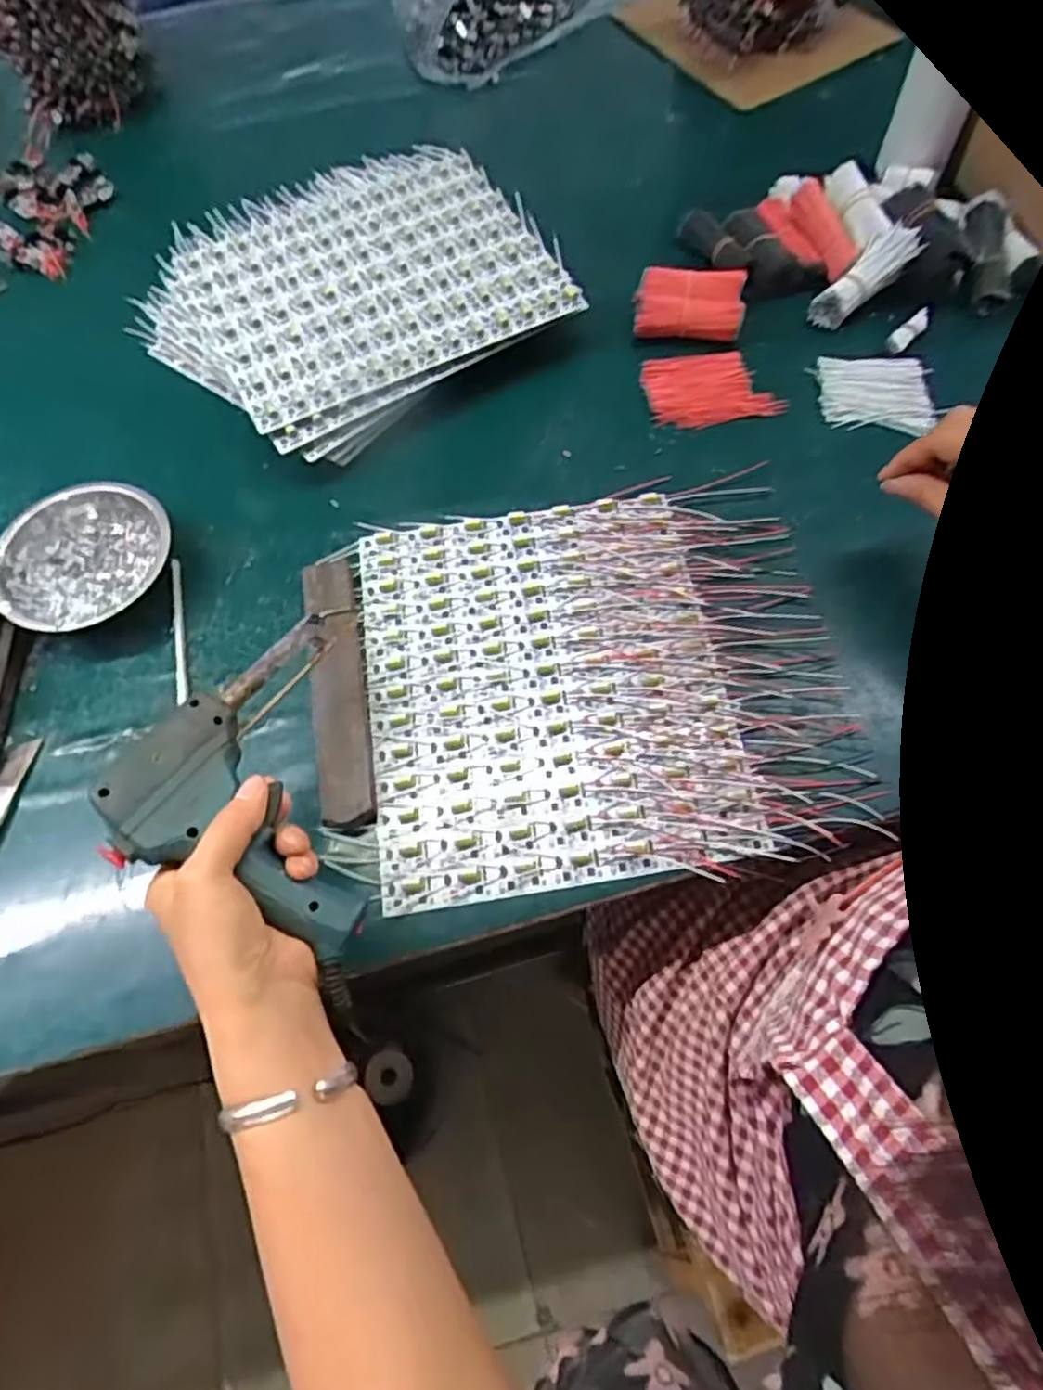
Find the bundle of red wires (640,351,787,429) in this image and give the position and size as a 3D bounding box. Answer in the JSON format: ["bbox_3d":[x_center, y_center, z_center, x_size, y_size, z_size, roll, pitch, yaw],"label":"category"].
[{"bbox_3d":[0.159,-0.257,0.620,0.106,0.006,0.078,-8,64,-2],"label":"bundle of red wires"}]

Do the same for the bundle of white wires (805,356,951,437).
[{"bbox_3d":[0.292,-0.251,0.610,0.089,0.004,0.078,6,65,4],"label":"bundle of white wires"}]

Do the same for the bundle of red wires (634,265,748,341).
[{"bbox_3d":[0.143,-0.337,0.629,0.091,0.011,0.062,3,85,-3],"label":"bundle of red wires"}]

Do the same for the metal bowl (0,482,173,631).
[{"bbox_3d":[-0.320,-0.097,0.548,0.125,0.033,0.114,-1,64,1],"label":"metal bowl"}]

